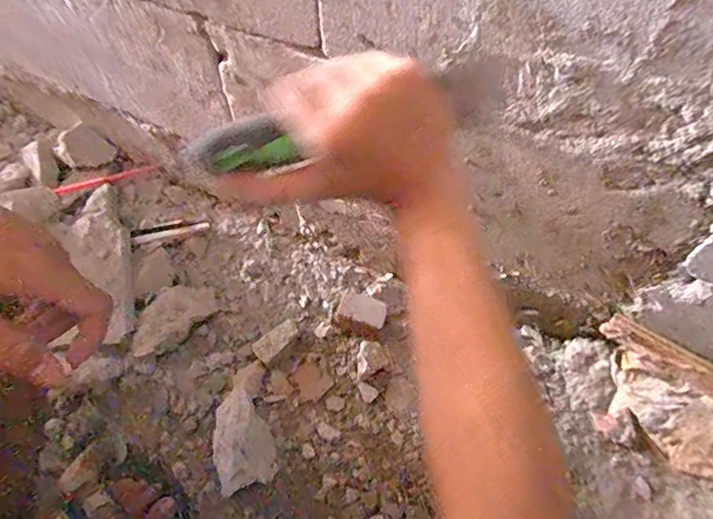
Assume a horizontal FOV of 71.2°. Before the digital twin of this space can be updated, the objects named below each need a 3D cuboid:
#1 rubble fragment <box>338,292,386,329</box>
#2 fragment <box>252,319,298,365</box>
[{"bbox_3d":[0.011,0.066,0.669,0.060,0.009,0.037,22,64,12],"label":"rubble fragment"},{"bbox_3d":[-0.108,0.110,0.673,0.064,0.008,0.033,-36,67,-17],"label":"fragment"}]

